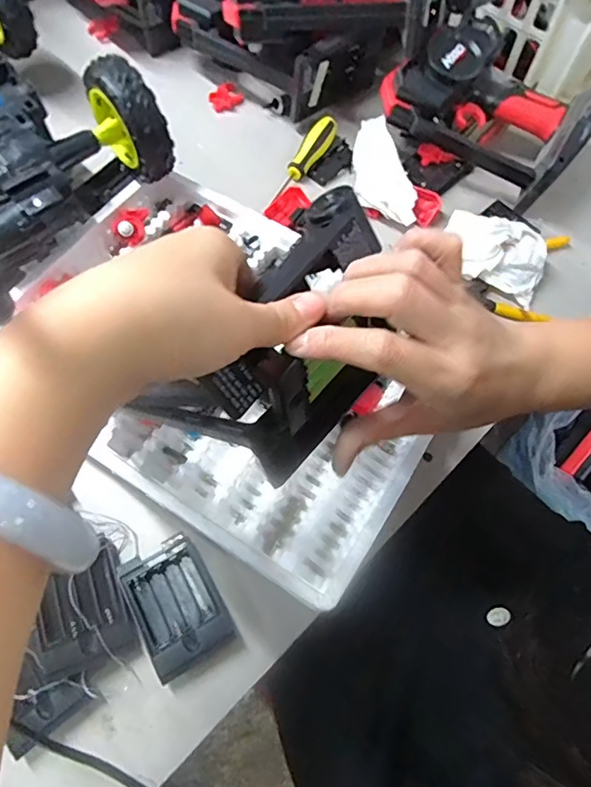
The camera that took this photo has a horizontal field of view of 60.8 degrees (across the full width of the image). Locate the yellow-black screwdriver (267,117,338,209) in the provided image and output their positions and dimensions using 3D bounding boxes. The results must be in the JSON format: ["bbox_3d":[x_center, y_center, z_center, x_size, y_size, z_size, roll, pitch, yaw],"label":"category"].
[{"bbox_3d":[0.009,-0.238,0.524,0.026,0.026,0.128,25,66,9],"label":"yellow-black screwdriver"}]

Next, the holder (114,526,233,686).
[{"bbox_3d":[-0.083,0.146,0.352,0.054,0.012,0.082,-26,69,-14],"label":"holder"}]

